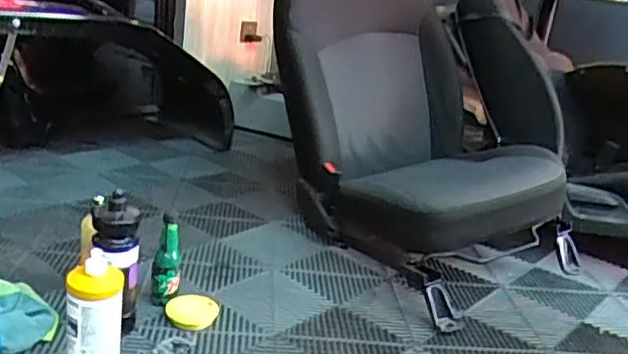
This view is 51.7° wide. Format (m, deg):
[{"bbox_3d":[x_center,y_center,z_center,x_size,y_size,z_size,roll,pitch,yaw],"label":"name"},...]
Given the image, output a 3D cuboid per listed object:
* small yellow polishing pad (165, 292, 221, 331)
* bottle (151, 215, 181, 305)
[{"bbox_3d":[-0.234,0.261,1.256,0.099,0.029,0.101,3,20,-12],"label":"small yellow polishing pad"},{"bbox_3d":[-0.293,0.169,1.290,0.054,0.175,0.059,3,20,-12],"label":"bottle"}]

